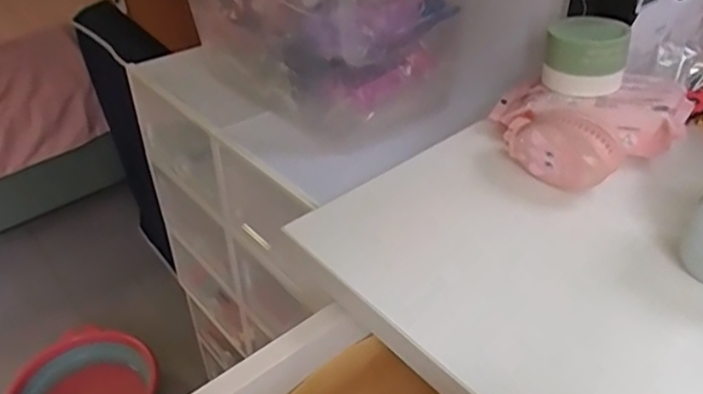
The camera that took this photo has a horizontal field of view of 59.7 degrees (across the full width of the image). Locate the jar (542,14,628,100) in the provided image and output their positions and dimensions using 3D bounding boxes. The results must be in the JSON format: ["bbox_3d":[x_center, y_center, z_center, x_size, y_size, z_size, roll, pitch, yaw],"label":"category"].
[{"bbox_3d":[0.201,-0.122,0.522,0.064,0.050,0.058,14,40,19],"label":"jar"}]

